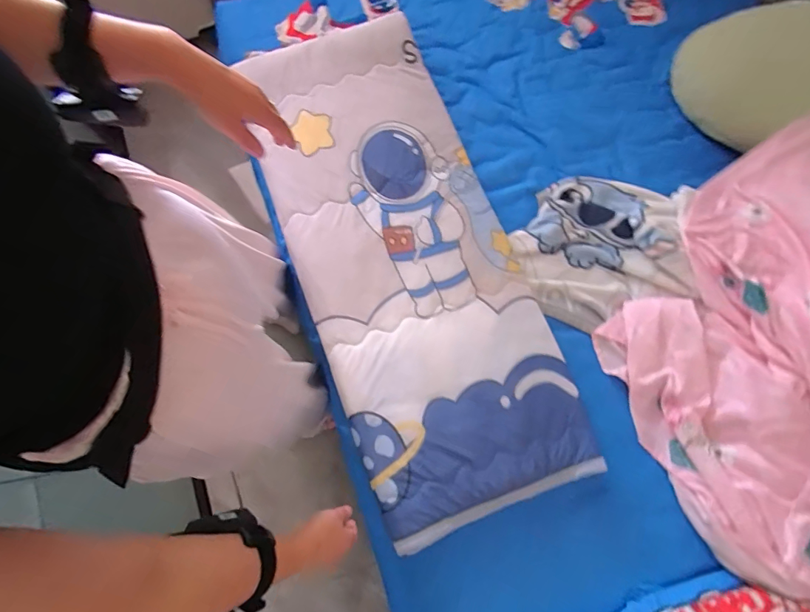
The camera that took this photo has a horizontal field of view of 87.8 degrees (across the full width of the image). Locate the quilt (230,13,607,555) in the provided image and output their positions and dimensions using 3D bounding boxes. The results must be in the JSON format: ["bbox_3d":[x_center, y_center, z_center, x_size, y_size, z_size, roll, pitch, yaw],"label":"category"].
[{"bbox_3d":[-0.005,-0.102,0.740,0.361,0.027,0.896,-19,78,-5],"label":"quilt"}]

